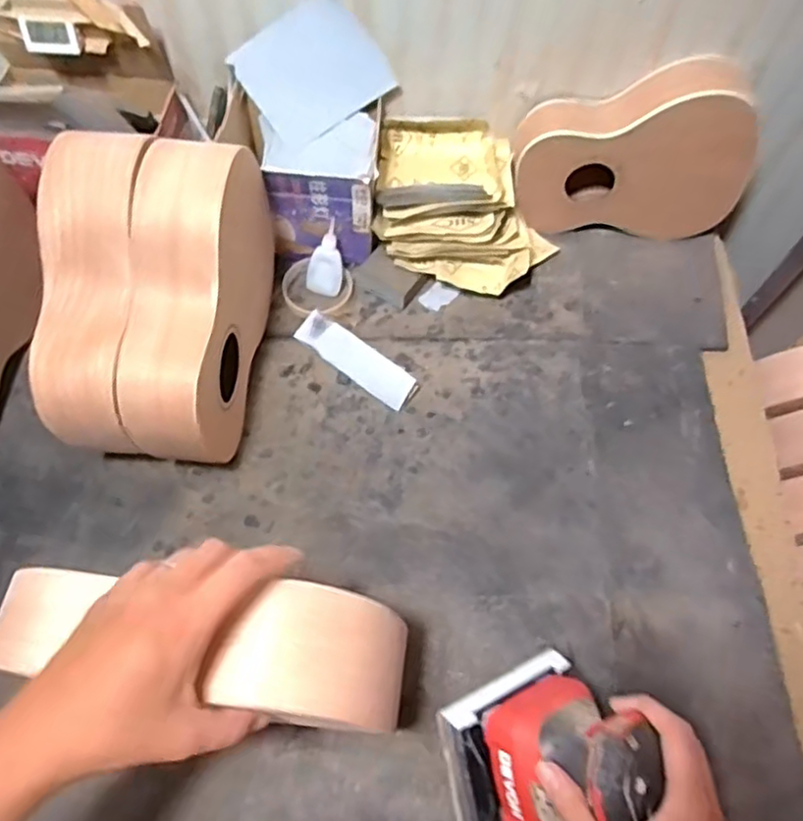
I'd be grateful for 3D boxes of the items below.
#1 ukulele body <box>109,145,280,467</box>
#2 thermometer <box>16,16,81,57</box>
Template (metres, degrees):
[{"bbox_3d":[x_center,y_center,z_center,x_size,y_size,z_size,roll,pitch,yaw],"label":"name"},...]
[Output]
[{"bbox_3d":[-0.195,-0.101,0.641,0.084,0.229,0.298,6,63,0],"label":"ukulele body"},{"bbox_3d":[-0.376,-0.396,0.699,0.053,0.034,0.018,4,63,0],"label":"thermometer"}]

